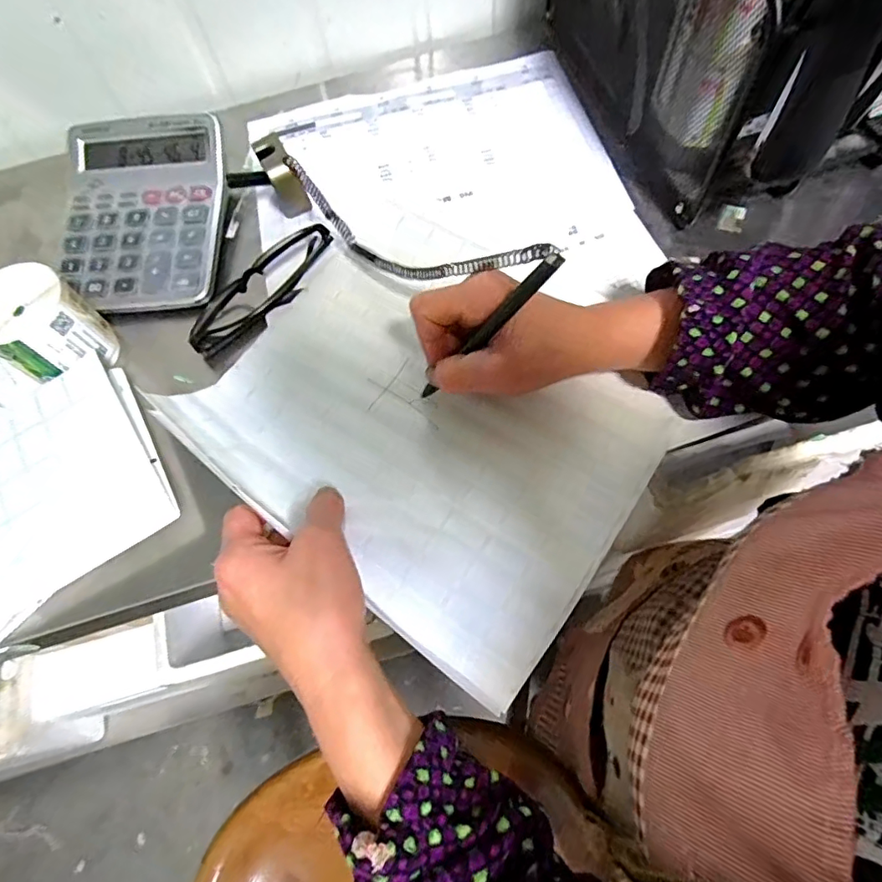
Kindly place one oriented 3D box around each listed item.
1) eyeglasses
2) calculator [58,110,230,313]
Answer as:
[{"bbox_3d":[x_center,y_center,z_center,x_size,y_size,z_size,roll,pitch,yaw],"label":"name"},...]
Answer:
[{"bbox_3d":[-0.137,-0.118,0.404,0.040,0.028,0.128,28,70,15],"label":"eyeglasses"},{"bbox_3d":[-0.241,-0.187,0.435,0.135,0.040,0.172,-2,65,2],"label":"calculator"}]

